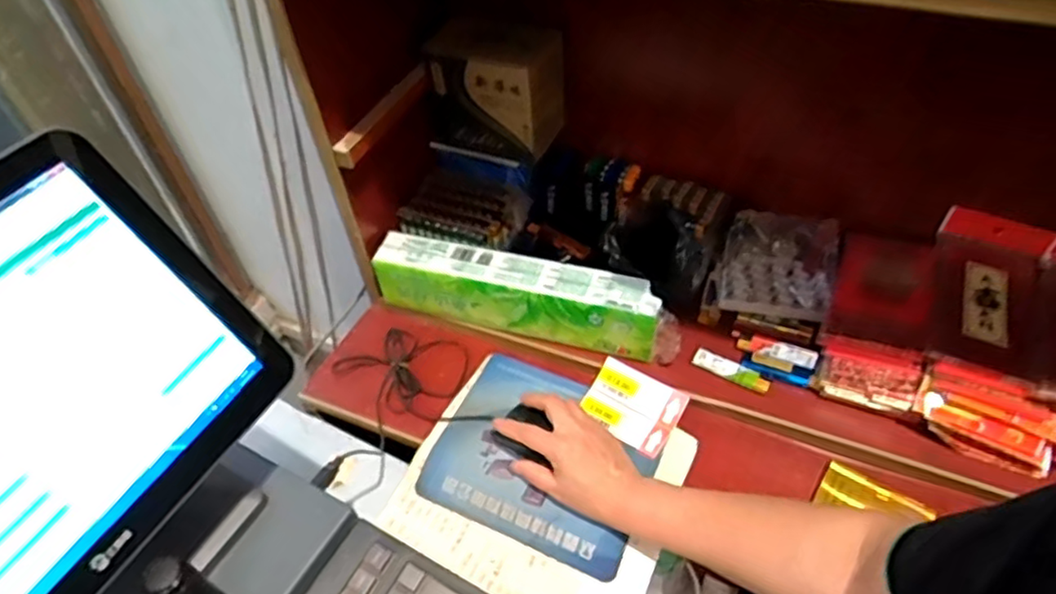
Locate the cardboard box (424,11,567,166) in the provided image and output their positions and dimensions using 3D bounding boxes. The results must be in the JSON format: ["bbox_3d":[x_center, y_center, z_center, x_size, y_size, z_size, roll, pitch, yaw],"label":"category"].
[{"bbox_3d":[-0.030,-0.249,0.759,0.133,0.113,0.101,16,51,18],"label":"cardboard box"}]

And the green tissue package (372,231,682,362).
[{"bbox_3d":[-0.004,0.001,0.736,0.343,0.087,0.062,12,49,14],"label":"green tissue package"}]

